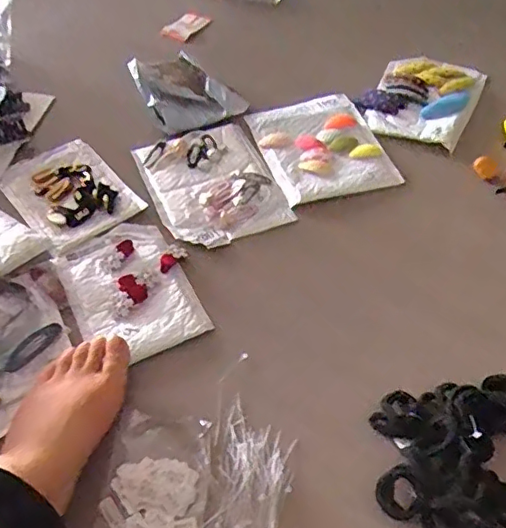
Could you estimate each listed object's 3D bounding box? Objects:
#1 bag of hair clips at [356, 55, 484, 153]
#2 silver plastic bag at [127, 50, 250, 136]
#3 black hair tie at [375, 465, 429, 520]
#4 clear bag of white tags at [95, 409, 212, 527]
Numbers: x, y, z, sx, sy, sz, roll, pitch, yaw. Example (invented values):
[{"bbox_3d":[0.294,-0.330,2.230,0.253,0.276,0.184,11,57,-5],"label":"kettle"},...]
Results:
[{"bbox_3d":[0.245,-0.244,0.840,0.147,0.011,0.203,22,55,17],"label":"bag of hair clips"},{"bbox_3d":[-0.099,-0.251,0.817,0.122,0.033,0.139,-26,56,-20],"label":"silver plastic bag"},{"bbox_3d":[0.122,0.189,0.473,0.040,0.006,0.039,-28,56,-21],"label":"black hair tie"},{"bbox_3d":[-0.079,0.183,0.487,0.087,0.010,0.107,9,57,-3],"label":"clear bag of white tags"}]

